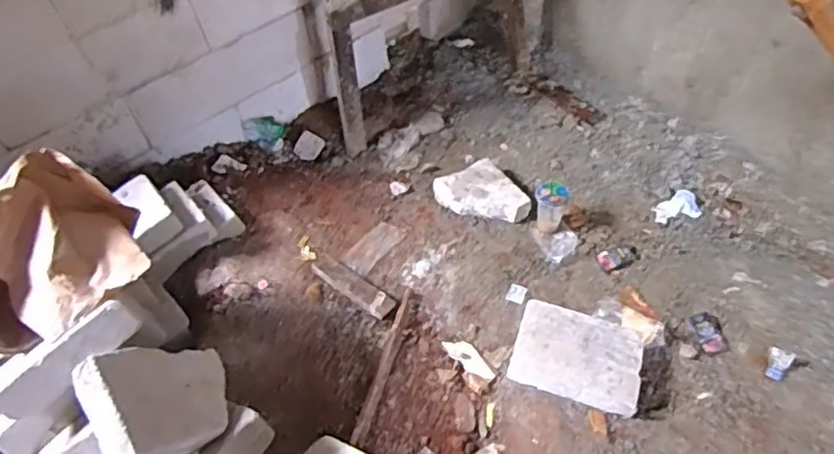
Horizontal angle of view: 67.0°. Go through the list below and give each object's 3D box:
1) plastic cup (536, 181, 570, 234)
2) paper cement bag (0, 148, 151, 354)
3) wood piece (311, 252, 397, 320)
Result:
[{"bbox_3d":[0.380,-0.061,1.776,0.084,0.141,0.078,-3,51,4],"label":"plastic cup"},{"bbox_3d":[-0.687,0.063,1.190,0.272,0.217,0.366,25,58,23],"label":"paper cement bag"},{"bbox_3d":[-0.172,0.152,1.668,0.250,0.026,0.062,34,61,14],"label":"wood piece"}]

